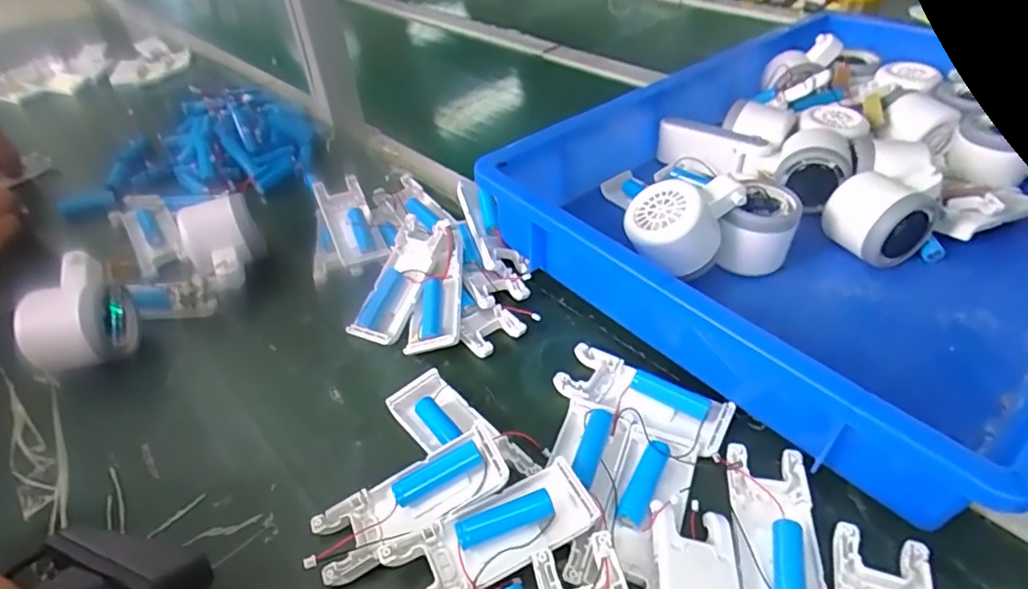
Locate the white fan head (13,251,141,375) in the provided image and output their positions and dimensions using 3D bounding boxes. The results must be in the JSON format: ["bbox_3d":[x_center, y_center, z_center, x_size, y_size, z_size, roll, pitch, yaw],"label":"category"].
[{"bbox_3d":[-0.314,0.018,0.412,0.057,0.057,0.069,-11,42,-7],"label":"white fan head"}]

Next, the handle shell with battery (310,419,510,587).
[{"bbox_3d":[-0.055,0.111,0.304,0.102,0.029,0.038,-21,44,-17],"label":"handle shell with battery"}]

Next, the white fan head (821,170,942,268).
[{"bbox_3d":[0.276,-0.057,0.431,0.061,0.062,0.058,-22,45,-18],"label":"white fan head"}]

